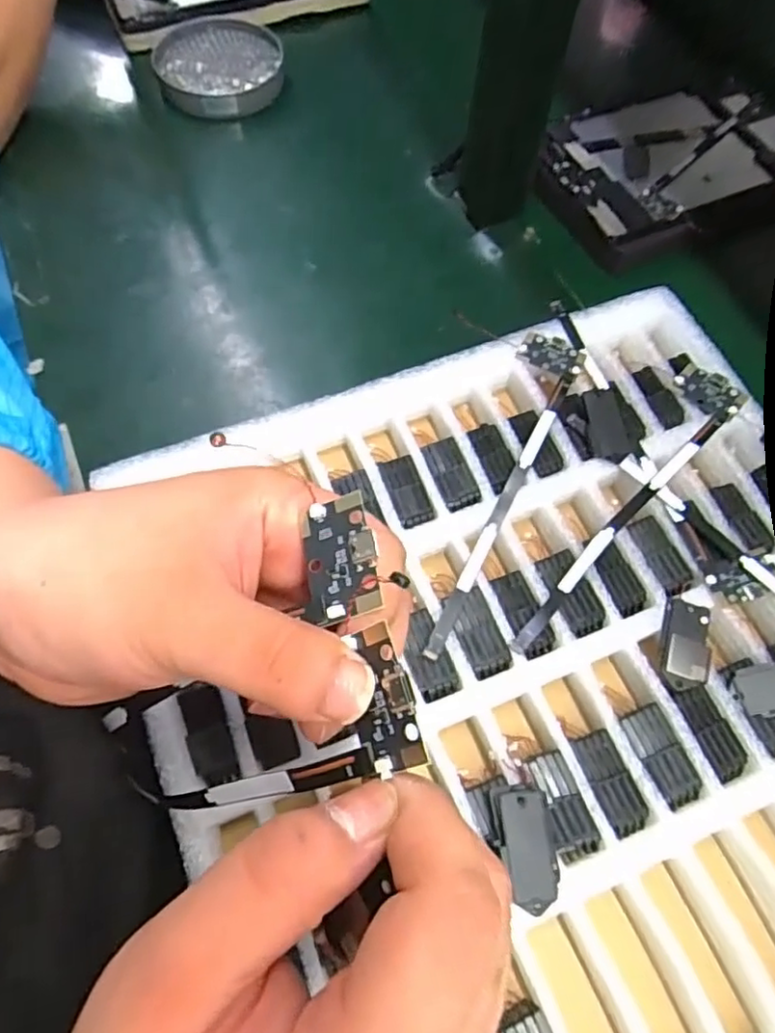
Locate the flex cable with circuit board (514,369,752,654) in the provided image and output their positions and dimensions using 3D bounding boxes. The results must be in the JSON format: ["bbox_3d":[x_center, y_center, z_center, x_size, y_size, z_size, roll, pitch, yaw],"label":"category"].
[{"bbox_3d":[0.120,-0.008,0.308,0.033,0.017,0.189,35,69,16],"label":"flex cable with circuit board"}]

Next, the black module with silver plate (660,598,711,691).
[{"bbox_3d":[0.134,0.058,0.282,0.018,0.007,0.040,20,66,5],"label":"black module with silver plate"}]

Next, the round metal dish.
[{"bbox_3d":[-0.154,-0.412,0.582,0.110,0.027,0.119,0,64,0],"label":"round metal dish"}]

